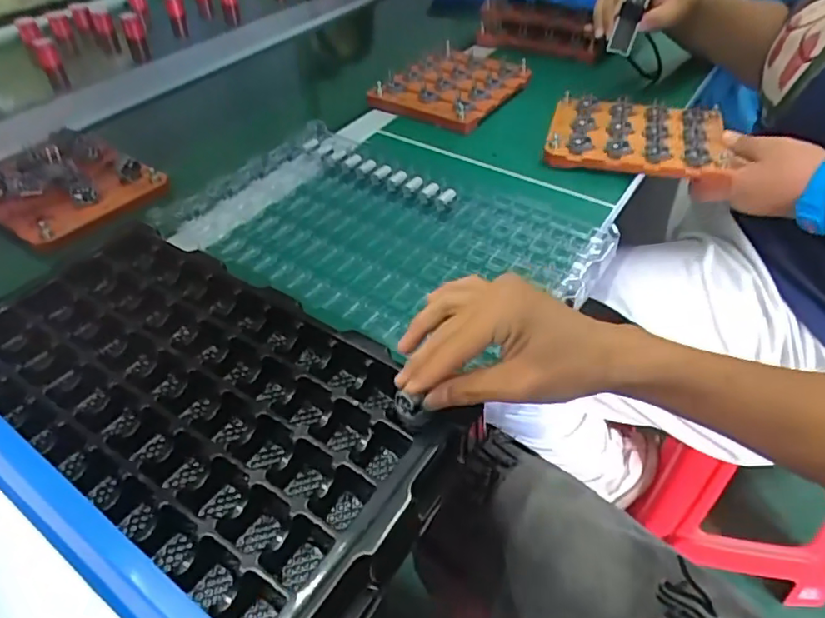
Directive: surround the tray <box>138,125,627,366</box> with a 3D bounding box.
[{"bbox_3d":[-0.030,-0.072,0.545,0.363,0.019,0.240,26,49,24],"label":"tray"}]

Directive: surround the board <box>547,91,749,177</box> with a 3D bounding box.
[{"bbox_3d":[0.251,-0.203,0.667,0.188,0.023,0.152,6,43,8],"label":"board"}]

